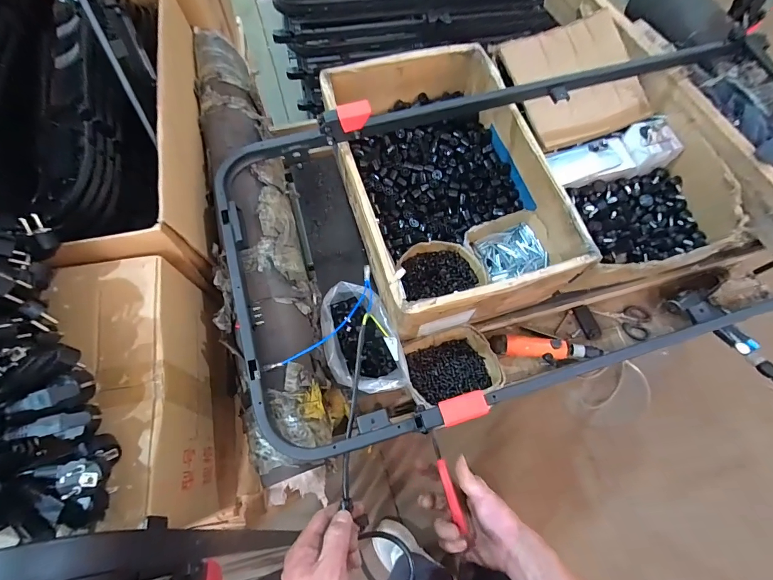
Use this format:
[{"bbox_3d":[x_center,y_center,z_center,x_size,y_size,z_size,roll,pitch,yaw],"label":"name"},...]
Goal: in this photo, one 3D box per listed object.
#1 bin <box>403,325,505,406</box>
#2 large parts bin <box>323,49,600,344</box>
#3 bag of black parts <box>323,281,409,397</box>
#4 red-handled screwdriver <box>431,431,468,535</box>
[{"bbox_3d":[0.115,0.134,0.679,0.158,0.066,0.126,-11,69,-5],"label":"bin"},{"bbox_3d":[0.106,-0.205,0.731,0.339,0.161,0.524,-15,70,-6],"label":"large parts bin"},{"bbox_3d":[-0.041,0.087,0.647,0.126,0.107,0.182,-13,69,-5],"label":"bag of black parts"},{"bbox_3d":[0.088,0.277,0.557,0.016,0.022,0.135,-13,50,-6],"label":"red-handled screwdriver"}]

